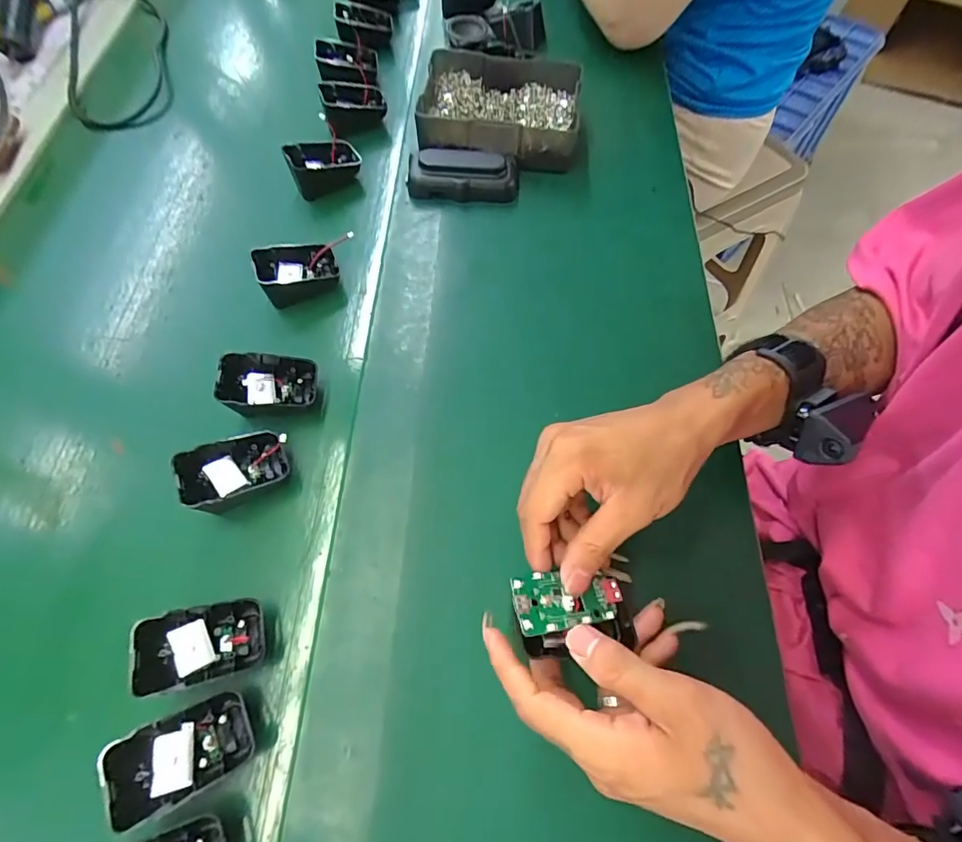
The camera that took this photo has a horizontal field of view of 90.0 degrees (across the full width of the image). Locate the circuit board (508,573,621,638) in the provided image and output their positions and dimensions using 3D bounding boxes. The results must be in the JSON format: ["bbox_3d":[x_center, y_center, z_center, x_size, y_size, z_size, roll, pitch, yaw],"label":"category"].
[{"bbox_3d":[0.049,0.100,0.268,0.064,0.007,0.031,4,62,-16],"label":"circuit board"}]

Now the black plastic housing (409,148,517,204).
[{"bbox_3d":[-0.018,-0.242,0.466,0.105,0.029,0.042,-3,65,0],"label":"black plastic housing"}]

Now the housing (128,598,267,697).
[{"bbox_3d":[-0.172,0.137,0.296,0.069,0.025,0.046,-2,71,-26],"label":"housing"}]

